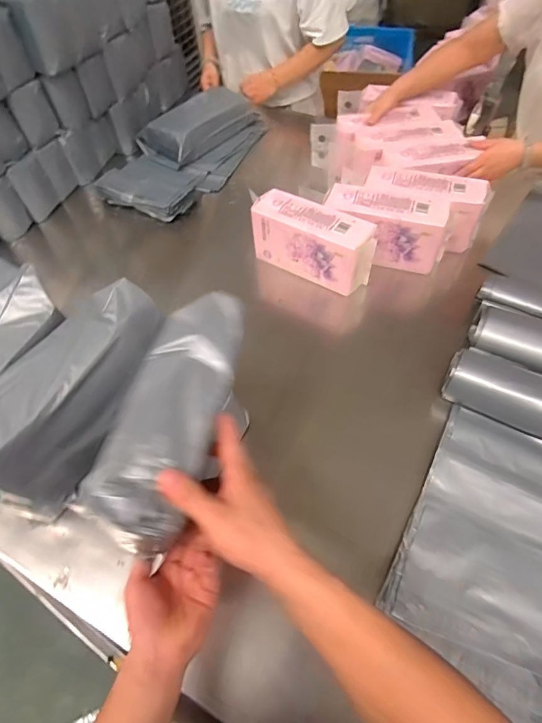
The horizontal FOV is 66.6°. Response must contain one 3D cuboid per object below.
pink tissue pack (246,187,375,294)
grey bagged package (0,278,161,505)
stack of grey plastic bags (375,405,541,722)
[{"bbox_3d":[0.077,-0.257,0.878,0.290,0.119,0.099,28,63,19],"label":"pink tissue pack"},{"bbox_3d":[-0.244,0.032,0.517,0.120,0.125,0.273,17,59,13],"label":"grey bagged package"},{"bbox_3d":[0.328,0.257,0.579,0.246,0.024,0.375,25,62,18],"label":"stack of grey plastic bags"}]

